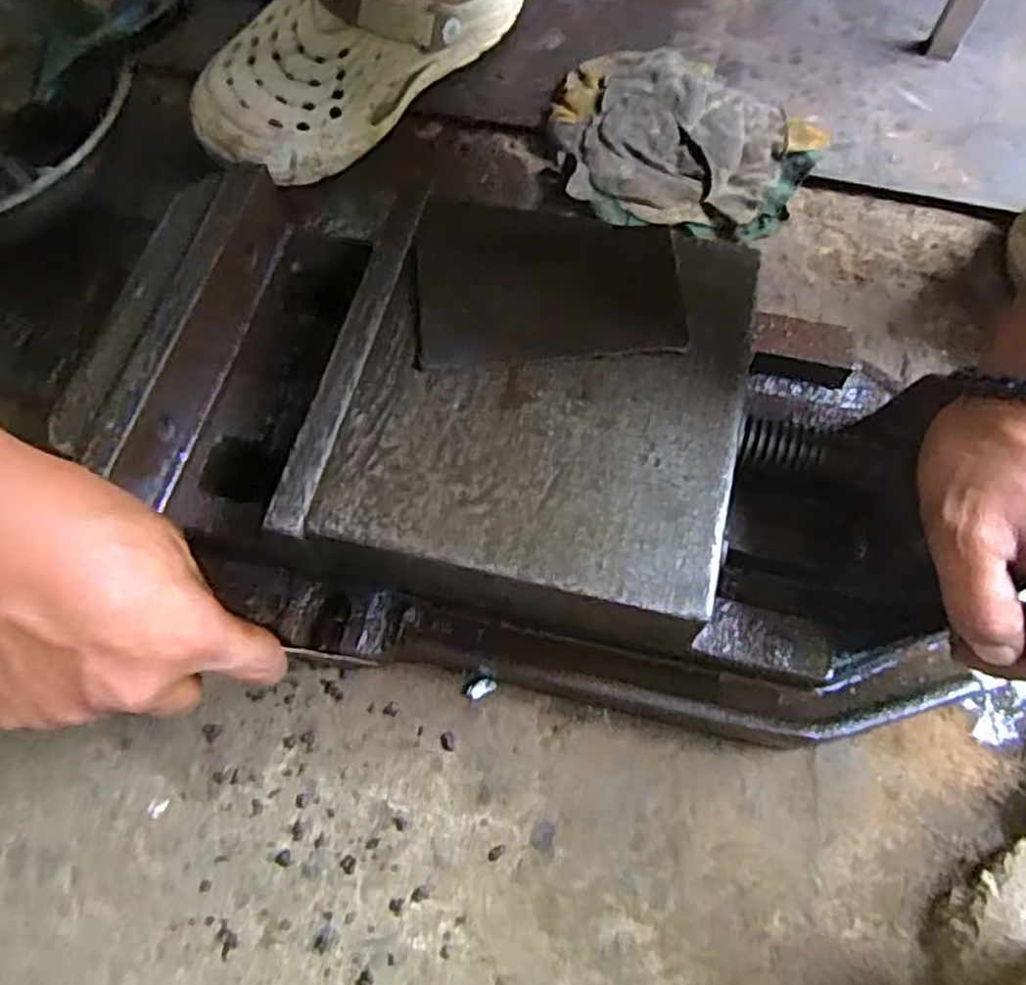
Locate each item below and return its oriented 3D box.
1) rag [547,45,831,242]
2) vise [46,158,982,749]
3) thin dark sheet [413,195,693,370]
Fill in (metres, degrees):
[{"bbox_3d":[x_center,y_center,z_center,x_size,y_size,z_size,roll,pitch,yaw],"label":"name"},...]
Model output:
[{"bbox_3d":[0.102,-0.233,0.505,0.173,0.030,0.129,36,73,17],"label":"rag"},{"bbox_3d":[0.005,-0.020,0.351,0.368,0.097,0.193,9,67,7],"label":"vise"},{"bbox_3d":[0.014,-0.098,0.339,0.113,0.007,0.097,-2,59,-3],"label":"thin dark sheet"}]

